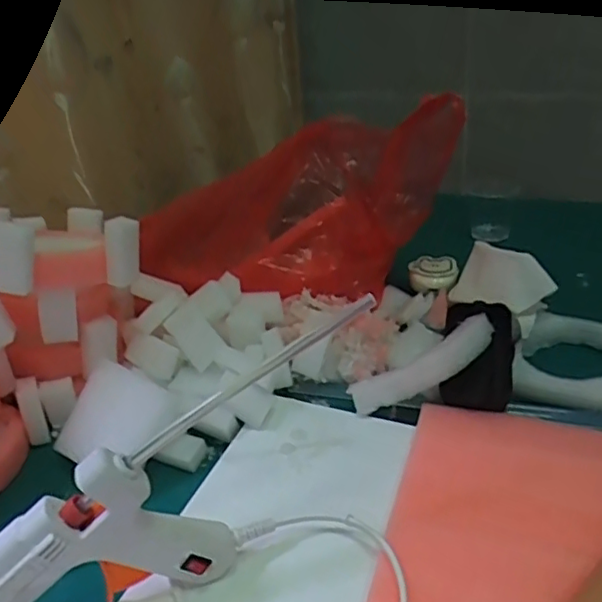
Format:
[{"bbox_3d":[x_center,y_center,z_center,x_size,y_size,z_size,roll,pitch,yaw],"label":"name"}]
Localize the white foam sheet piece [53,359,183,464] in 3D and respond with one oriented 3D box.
[{"bbox_3d":[-0.133,0.086,0.439,0.068,0.011,0.073,26,75,15],"label":"white foam sheet piece"}]

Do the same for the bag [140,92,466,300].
[{"bbox_3d":[0.000,-0.067,0.563,0.321,0.153,0.101,-17,29,12],"label":"bag"}]

